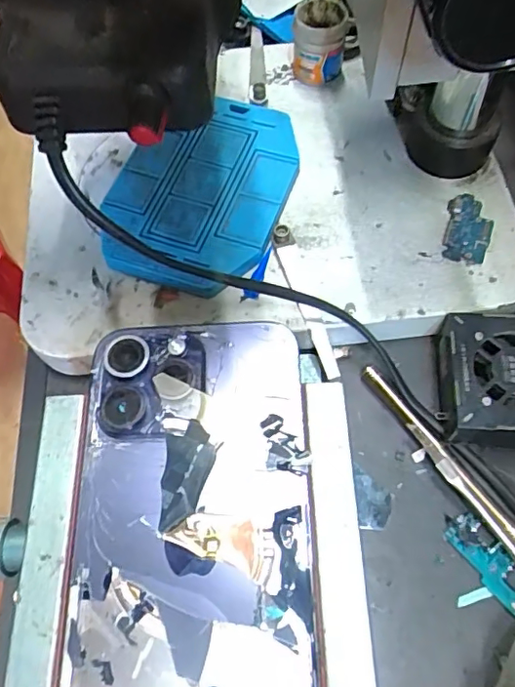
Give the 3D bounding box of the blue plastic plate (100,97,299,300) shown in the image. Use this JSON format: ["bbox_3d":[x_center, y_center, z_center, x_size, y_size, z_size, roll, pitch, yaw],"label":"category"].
[{"bbox_3d":[-0.029,-0.081,0.283,0.087,0.013,0.112,17,66,9],"label":"blue plastic plate"}]

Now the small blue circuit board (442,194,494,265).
[{"bbox_3d":[0.105,-0.057,0.271,0.022,0.005,0.038,12,65,7],"label":"small blue circuit board"}]

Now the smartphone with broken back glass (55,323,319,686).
[{"bbox_3d":[-0.022,0.065,0.173,0.076,0.005,0.156,-3,64,0],"label":"smartphone with broken back glass"}]

